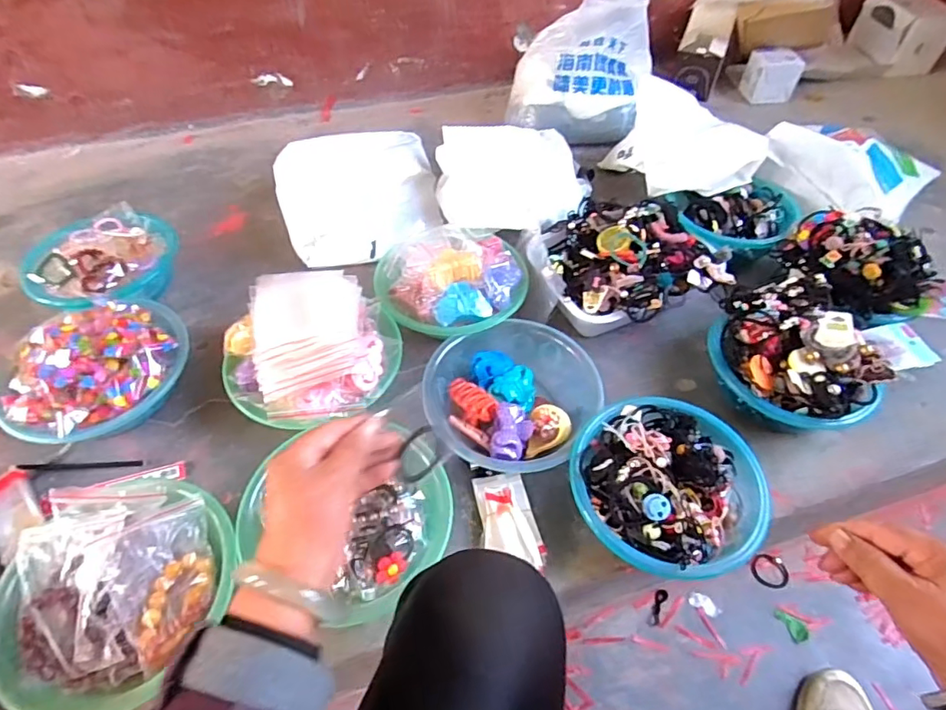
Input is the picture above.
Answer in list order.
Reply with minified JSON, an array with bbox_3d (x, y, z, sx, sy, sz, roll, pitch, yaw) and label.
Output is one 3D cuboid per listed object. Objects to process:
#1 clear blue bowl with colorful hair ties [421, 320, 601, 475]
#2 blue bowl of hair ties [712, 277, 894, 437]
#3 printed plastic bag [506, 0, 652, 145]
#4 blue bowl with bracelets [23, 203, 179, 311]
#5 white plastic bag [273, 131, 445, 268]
[{"bbox_3d":[0.050,0.054,0.759,0.223,0.077,0.215,0,52,0],"label":"clear blue bowl with colorful hair ties"},{"bbox_3d":[0.439,0.000,0.760,0.205,0.134,0.219,0,52,0],"label":"blue bowl of hair ties"},{"bbox_3d":[0.235,-0.625,1.173,0.295,0.219,0.207,10,52,7],"label":"printed plastic bag"},{"bbox_3d":[-0.617,-0.149,0.894,0.197,0.099,0.214,0,52,0],"label":"blue bowl with bracelets"},{"bbox_3d":[-0.207,-0.300,1.013,0.297,0.096,0.305,-16,54,-13],"label":"white plastic bag"}]

